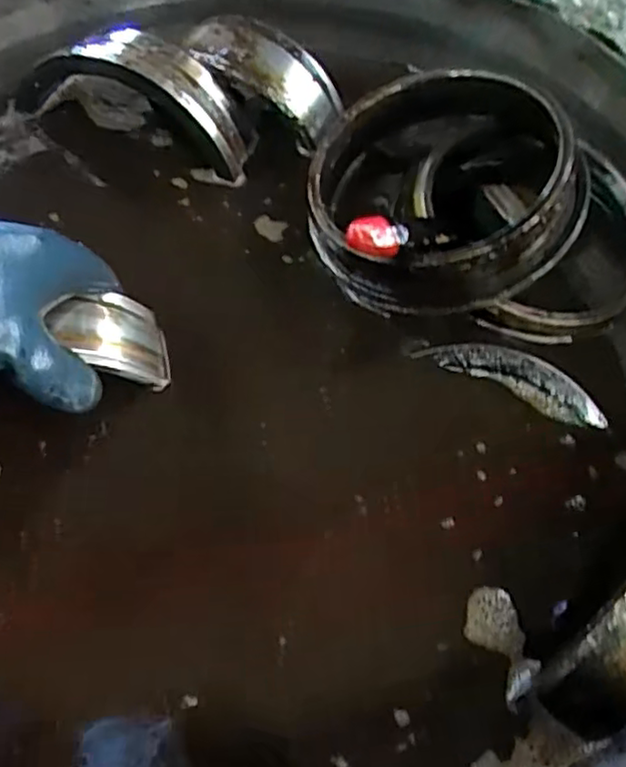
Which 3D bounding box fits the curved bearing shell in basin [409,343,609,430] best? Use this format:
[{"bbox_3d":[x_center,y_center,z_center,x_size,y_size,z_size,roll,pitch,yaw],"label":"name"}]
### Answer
[{"bbox_3d":[0.121,-0.005,0.404,0.113,0.014,0.027,24,61,10],"label":"curved bearing shell in basin"}]

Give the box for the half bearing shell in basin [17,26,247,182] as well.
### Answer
[{"bbox_3d":[-0.125,-0.207,0.490,0.174,0.076,0.070,19,64,-6],"label":"half bearing shell in basin"}]

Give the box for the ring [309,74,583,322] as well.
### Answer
[{"bbox_3d":[0.079,-0.129,0.435,0.176,0.057,0.176,-6,71,19],"label":"ring"}]

